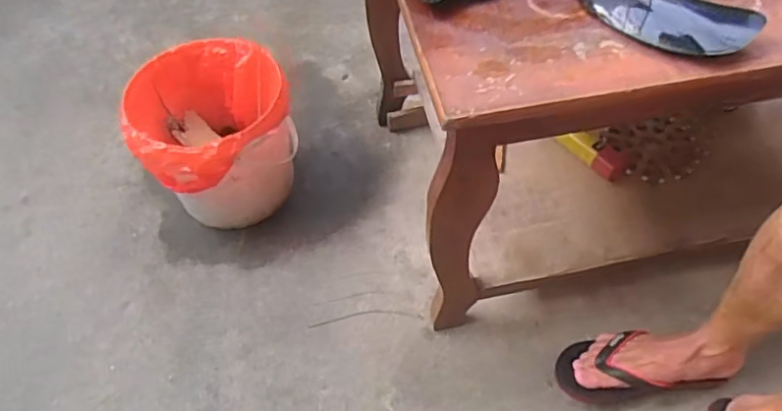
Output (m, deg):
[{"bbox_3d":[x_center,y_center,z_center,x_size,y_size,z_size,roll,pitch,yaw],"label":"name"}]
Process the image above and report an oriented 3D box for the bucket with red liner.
[{"bbox_3d":[-0.304,-0.115,1.055,0.252,0.241,0.257,-1,55,2],"label":"bucket with red liner"}]

